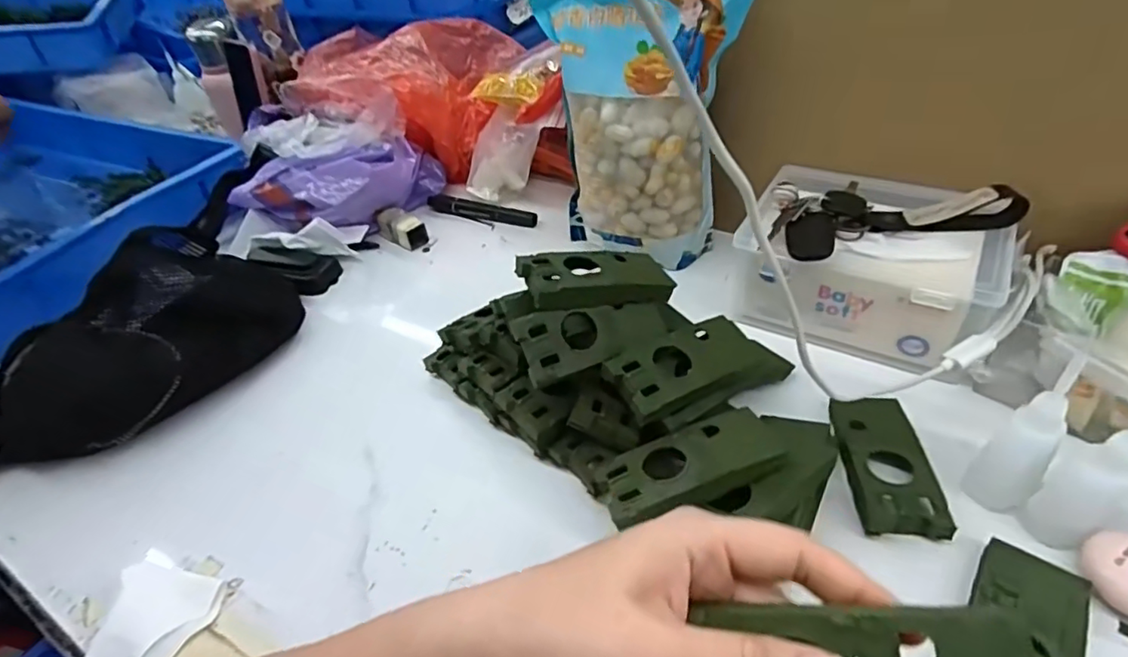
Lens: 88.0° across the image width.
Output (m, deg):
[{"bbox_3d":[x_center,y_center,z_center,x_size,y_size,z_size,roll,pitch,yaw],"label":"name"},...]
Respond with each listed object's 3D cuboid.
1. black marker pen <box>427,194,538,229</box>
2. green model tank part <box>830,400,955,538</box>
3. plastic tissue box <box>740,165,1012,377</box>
[{"bbox_3d":[-0.097,-0.134,0.674,0.140,0.023,0.023,15,45,24],"label":"black marker pen"},{"bbox_3d":[0.203,0.082,0.372,0.047,0.017,0.104,0,41,8],"label":"green model tank part"},{"bbox_3d":[0.239,-0.052,0.461,0.176,0.085,0.127,19,47,28],"label":"plastic tissue box"}]

